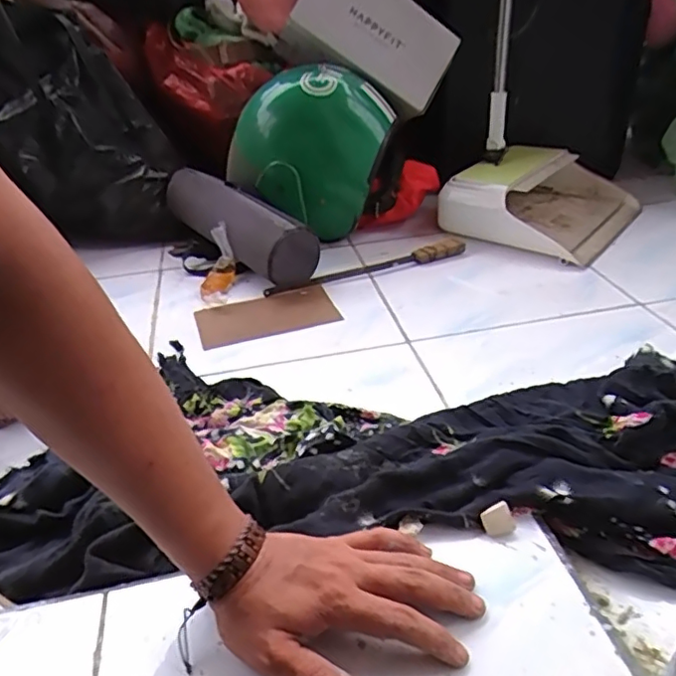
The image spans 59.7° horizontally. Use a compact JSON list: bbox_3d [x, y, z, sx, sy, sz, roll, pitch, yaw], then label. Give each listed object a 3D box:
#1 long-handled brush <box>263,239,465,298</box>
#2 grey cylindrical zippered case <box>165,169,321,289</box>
[{"bbox_3d":[0.048,-0.102,0.849,0.310,0.018,0.031,-17,36,-19],"label":"long-handled brush"},{"bbox_3d":[-0.157,-0.173,0.892,0.094,0.097,0.318,-27,41,-31],"label":"grey cylindrical zippered case"}]

